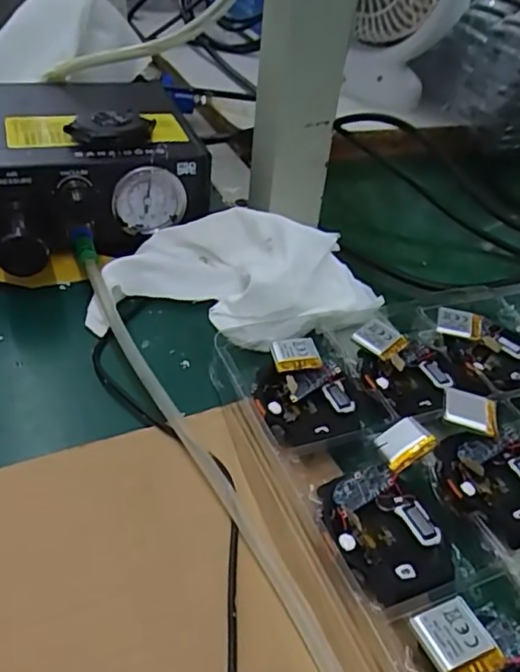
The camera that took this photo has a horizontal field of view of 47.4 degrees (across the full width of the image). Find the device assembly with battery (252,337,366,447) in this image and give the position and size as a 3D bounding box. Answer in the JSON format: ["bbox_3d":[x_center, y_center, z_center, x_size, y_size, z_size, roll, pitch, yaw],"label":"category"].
[{"bbox_3d":[0.019,0.026,0.273,0.047,0.019,0.049,-18,44,-26],"label":"device assembly with battery"}]

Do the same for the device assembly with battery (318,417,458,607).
[{"bbox_3d":[0.048,0.064,0.226,0.047,0.025,0.068,-1,39,-8],"label":"device assembly with battery"}]

